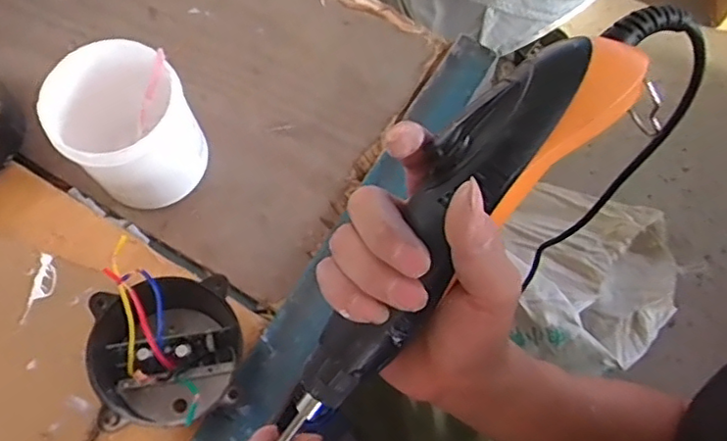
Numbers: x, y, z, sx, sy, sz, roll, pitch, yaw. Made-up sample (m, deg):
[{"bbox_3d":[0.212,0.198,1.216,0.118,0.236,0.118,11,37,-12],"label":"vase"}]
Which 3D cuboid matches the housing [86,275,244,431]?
[{"bbox_3d":[-0.132,0.085,0.408,0.093,0.097,0.091,1,67,-1],"label":"housing"}]

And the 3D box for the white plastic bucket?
[{"bbox_3d":[-0.176,-0.065,0.466,0.093,0.105,0.089,1,67,-1],"label":"white plastic bucket"}]

